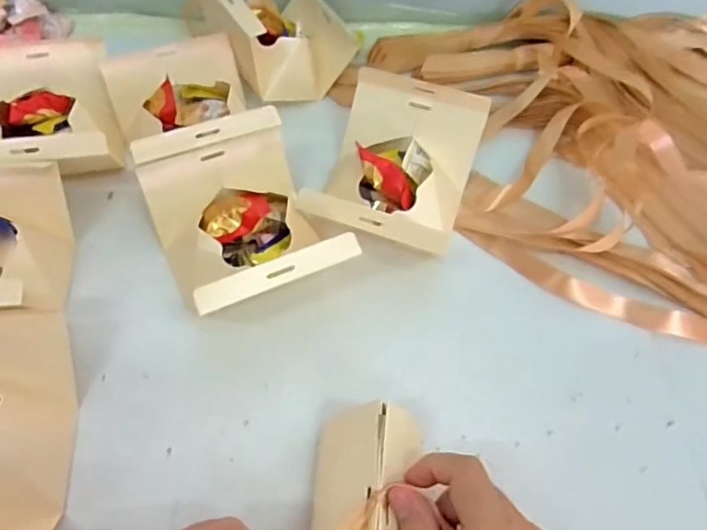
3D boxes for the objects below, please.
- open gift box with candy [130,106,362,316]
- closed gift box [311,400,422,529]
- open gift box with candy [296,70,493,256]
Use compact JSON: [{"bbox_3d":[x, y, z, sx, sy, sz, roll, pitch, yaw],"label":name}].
[{"bbox_3d":[-0.092,-0.035,0.481,0.122,0.072,0.167,-21,60,-18],"label":"open gift box with candy"},{"bbox_3d":[0.009,0.149,0.355,0.066,0.058,0.129,3,47,-3],"label":"closed gift box"},{"bbox_3d":[0.040,-0.085,0.523,0.127,0.063,0.176,16,56,6],"label":"open gift box with candy"}]

